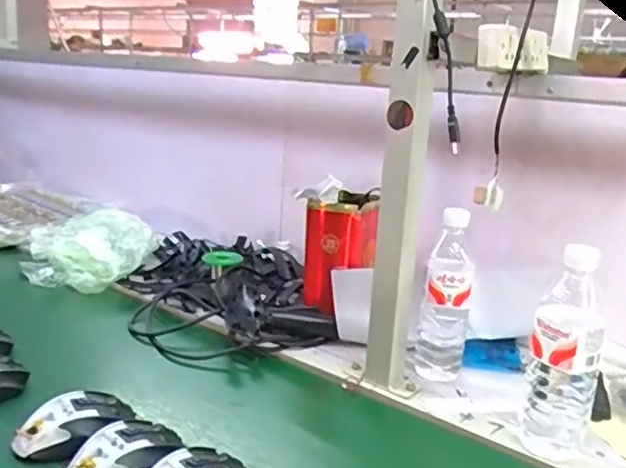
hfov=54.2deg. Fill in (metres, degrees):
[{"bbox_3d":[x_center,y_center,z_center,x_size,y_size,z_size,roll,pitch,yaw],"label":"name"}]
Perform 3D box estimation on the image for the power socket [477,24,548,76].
[{"bbox_3d":[0.262,-0.236,0.790,0.038,0.053,0.186,13,18,33],"label":"power socket"}]

